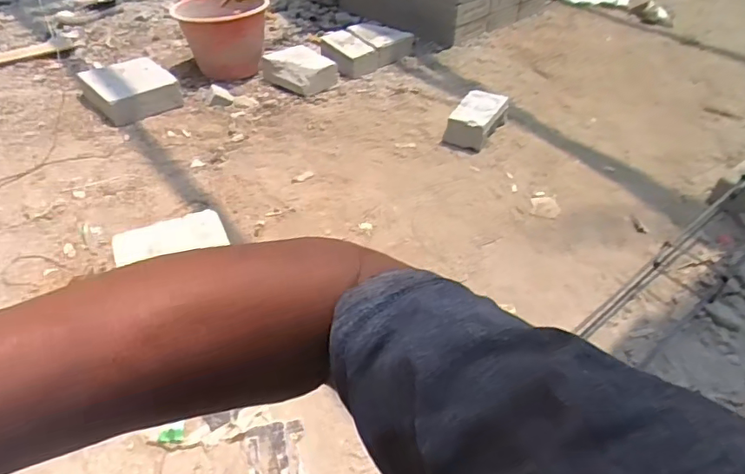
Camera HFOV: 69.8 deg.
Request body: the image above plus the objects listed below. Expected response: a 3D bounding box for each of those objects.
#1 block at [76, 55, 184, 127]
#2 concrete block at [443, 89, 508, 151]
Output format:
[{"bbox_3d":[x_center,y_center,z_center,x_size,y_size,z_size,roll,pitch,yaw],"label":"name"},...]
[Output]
[{"bbox_3d":[-0.674,-0.412,1.486,0.207,0.075,0.216,-32,54,-32],"label":"block"},{"bbox_3d":[0.282,-0.319,1.457,0.119,0.080,0.206,22,46,18],"label":"concrete block"}]

